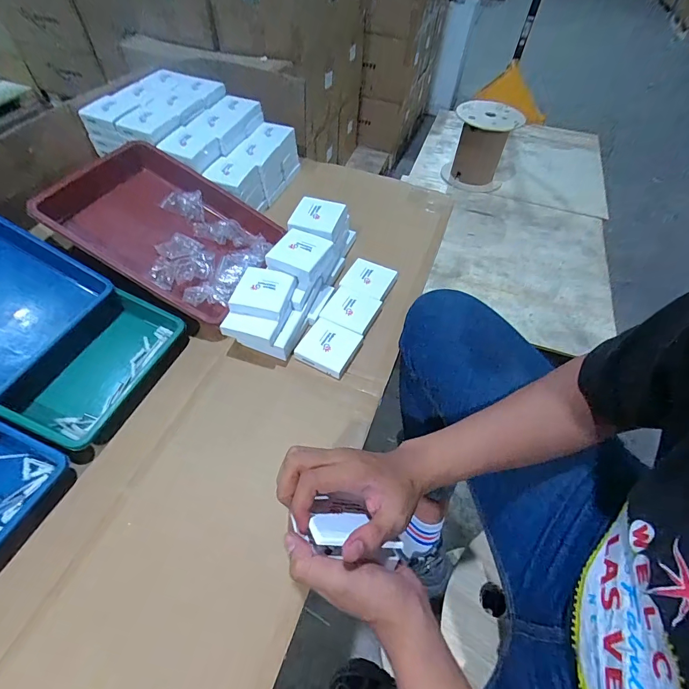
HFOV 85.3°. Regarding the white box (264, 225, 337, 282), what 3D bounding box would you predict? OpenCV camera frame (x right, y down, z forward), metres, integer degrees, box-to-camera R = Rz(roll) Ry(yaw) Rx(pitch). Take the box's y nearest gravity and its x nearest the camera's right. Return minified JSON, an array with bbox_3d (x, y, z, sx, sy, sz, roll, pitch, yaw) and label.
[{"bbox_3d":[-0.073,-0.155,0.634,0.086,0.029,0.088,22,55,13],"label":"white box"}]

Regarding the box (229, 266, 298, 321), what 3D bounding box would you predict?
[{"bbox_3d":[-0.129,-0.083,0.604,0.084,0.023,0.085,12,53,5],"label":"box"}]

